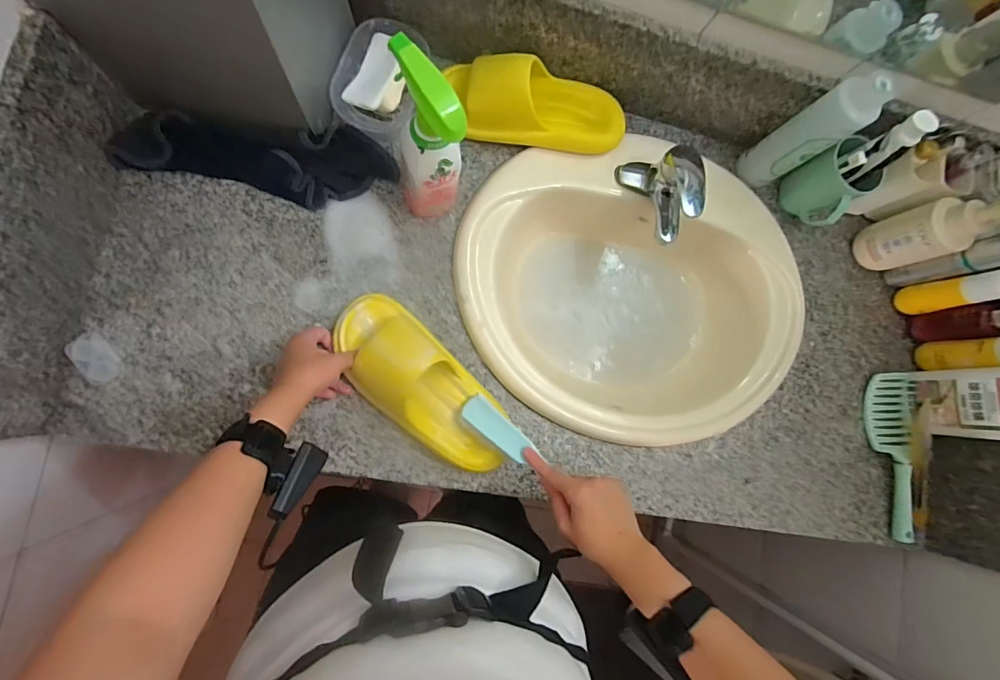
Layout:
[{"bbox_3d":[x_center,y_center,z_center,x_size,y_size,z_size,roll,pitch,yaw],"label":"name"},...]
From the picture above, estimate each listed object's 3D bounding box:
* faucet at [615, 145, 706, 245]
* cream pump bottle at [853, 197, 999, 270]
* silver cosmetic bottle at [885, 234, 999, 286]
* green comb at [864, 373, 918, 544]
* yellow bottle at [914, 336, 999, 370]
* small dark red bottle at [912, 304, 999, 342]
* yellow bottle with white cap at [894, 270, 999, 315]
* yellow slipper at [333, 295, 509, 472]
[{"bbox_3d":[0.239,-0.209,0.631,0.088,0.083,0.129,-22,90,-10],"label":"faucet"},{"bbox_3d":[0.634,-0.159,0.653,0.080,0.200,0.078,-14,88,-11],"label":"cream pump bottle"},{"bbox_3d":[0.667,-0.115,0.674,0.042,0.172,0.045,-12,88,-11],"label":"silver cosmetic bottle"},{"bbox_3d":[0.612,0.181,0.700,0.068,0.035,0.257,3,85,-10],"label":"green comb"},{"bbox_3d":[0.709,0.021,0.673,0.036,0.151,0.047,4,85,-10],"label":"yellow bottle"},{"bbox_3d":[0.701,-0.025,0.675,0.032,0.163,0.046,-1,86,-11],"label":"small dark red bottle"},{"bbox_3d":[0.684,-0.070,0.681,0.032,0.147,0.046,-9,87,-11],"label":"yellow bottle with white cap"},{"bbox_3d":[-0.095,0.058,0.548,0.111,0.077,0.260,-39,97,-9],"label":"yellow slipper"}]

